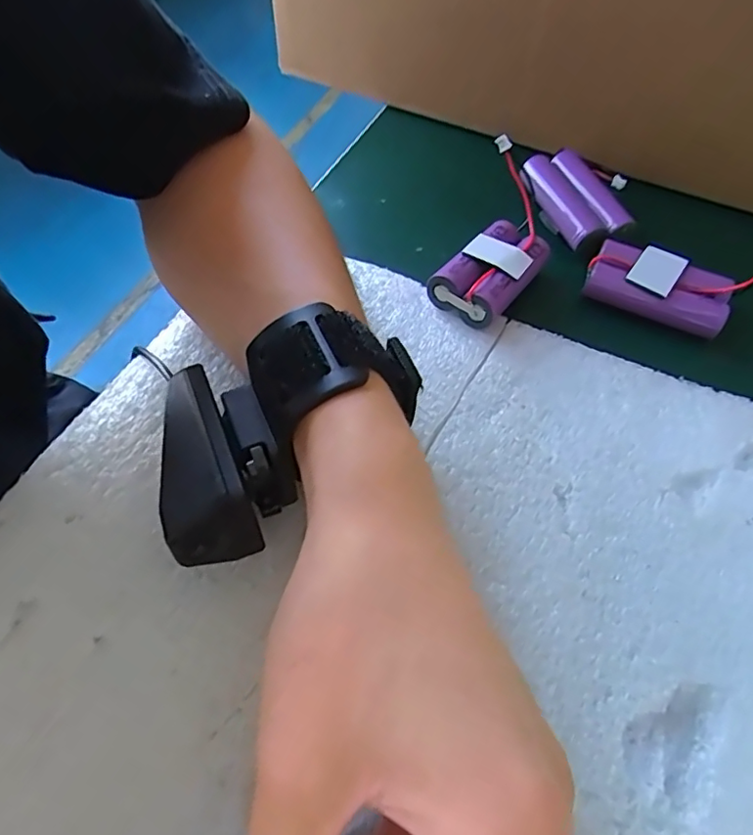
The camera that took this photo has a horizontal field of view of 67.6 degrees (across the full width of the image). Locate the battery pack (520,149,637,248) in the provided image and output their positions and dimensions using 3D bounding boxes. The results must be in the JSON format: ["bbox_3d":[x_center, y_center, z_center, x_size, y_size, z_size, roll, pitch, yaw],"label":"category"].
[{"bbox_3d":[0.107,-0.123,0.313,0.032,0.016,0.071,-19,62,-14],"label":"battery pack"}]

